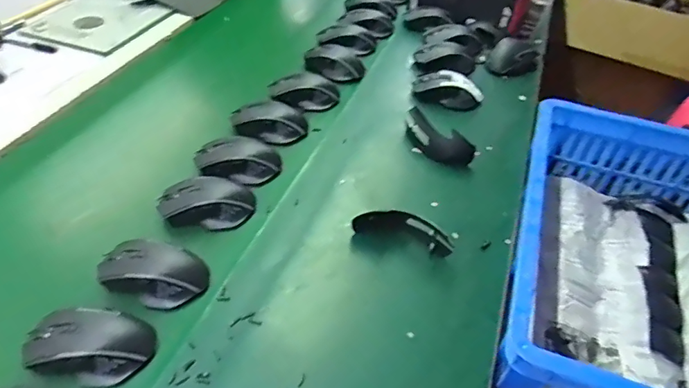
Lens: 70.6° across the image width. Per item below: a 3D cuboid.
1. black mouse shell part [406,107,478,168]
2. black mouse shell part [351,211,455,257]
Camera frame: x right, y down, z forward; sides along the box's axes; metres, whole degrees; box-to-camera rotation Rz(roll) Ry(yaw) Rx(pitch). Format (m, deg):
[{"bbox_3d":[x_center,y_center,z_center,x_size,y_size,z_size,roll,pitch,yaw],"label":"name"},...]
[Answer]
[{"bbox_3d":[0.136,-0.080,0.732,0.120,0.050,0.038,32,51,24],"label":"black mouse shell part"},{"bbox_3d":[0.071,0.043,0.591,0.121,0.045,0.032,13,45,7],"label":"black mouse shell part"}]

